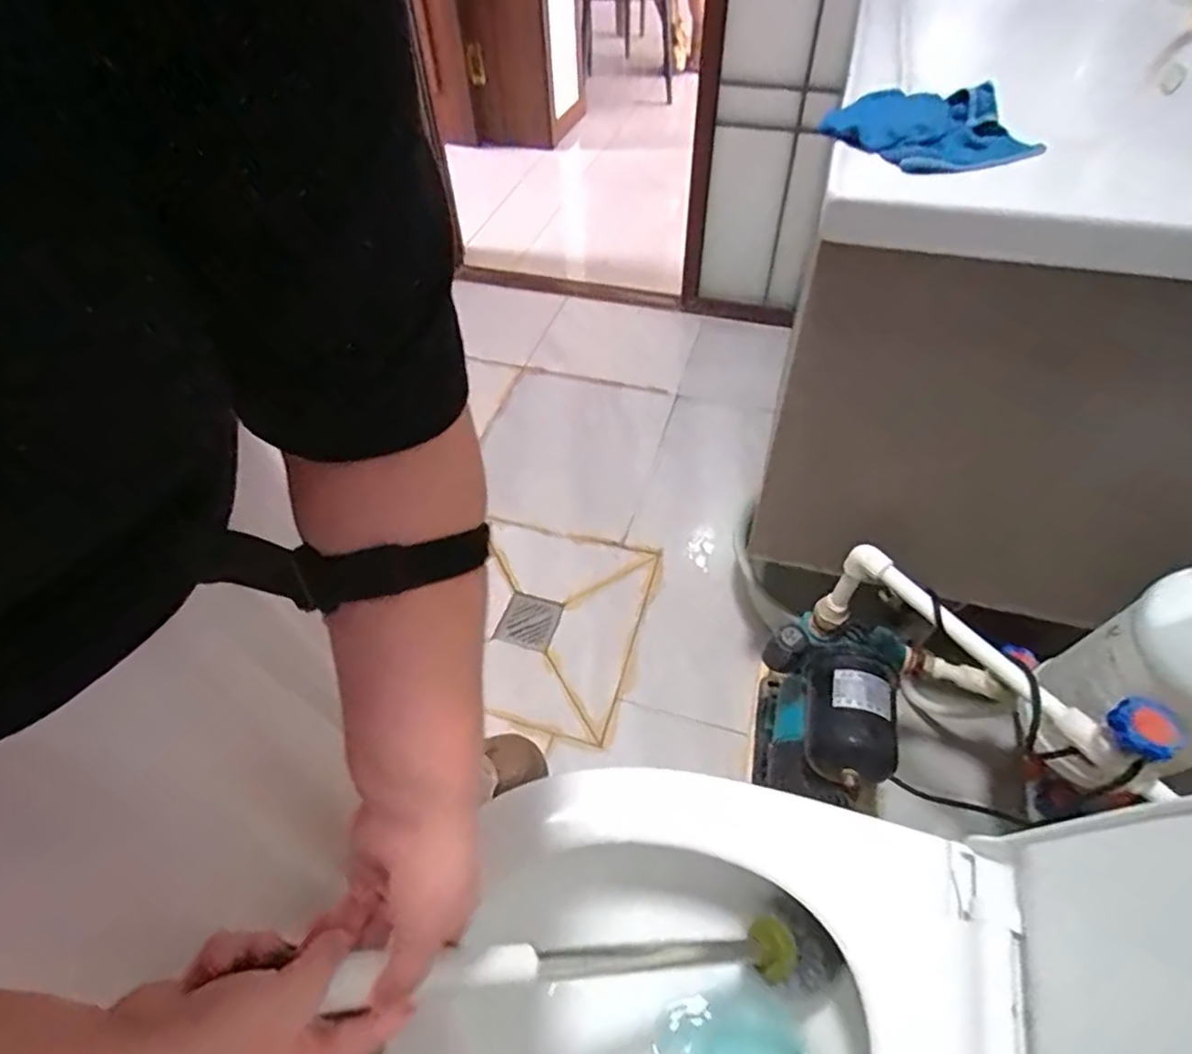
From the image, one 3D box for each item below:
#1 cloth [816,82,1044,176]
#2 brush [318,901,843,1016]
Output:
[{"bbox_3d":[0.290,-0.351,0.569,0.115,0.035,0.160,-36,57,-24],"label":"cloth"},{"bbox_3d":[0.043,0.302,0.457,0.448,0.073,0.062,25,39,-35],"label":"brush"}]

